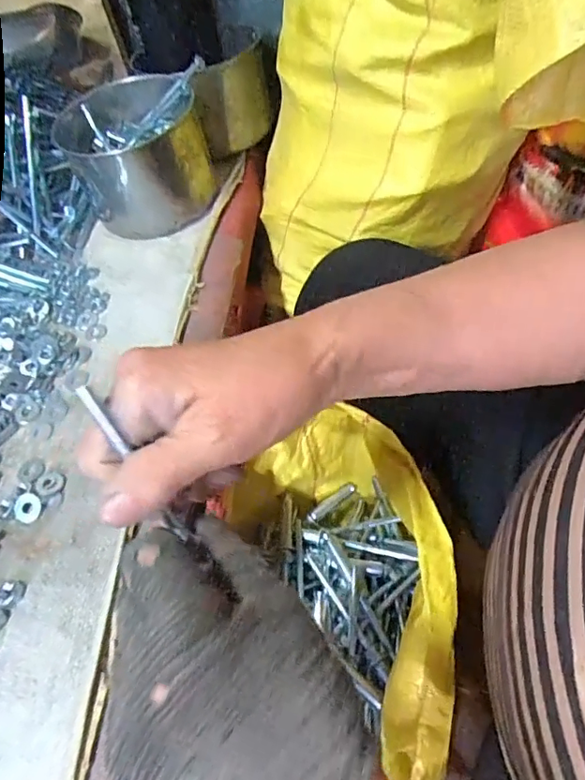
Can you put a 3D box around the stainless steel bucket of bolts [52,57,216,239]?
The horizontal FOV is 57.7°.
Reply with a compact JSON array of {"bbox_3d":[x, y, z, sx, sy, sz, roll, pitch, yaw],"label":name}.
[{"bbox_3d":[-0.143,-0.223,0.514,0.137,0.102,0.116,-15,51,-1],"label":"stainless steel bucket of bolts"}]

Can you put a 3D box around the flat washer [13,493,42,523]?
[{"bbox_3d":[-0.175,0.078,0.351,0.020,0.004,0.018,28,62,28],"label":"flat washer"}]

